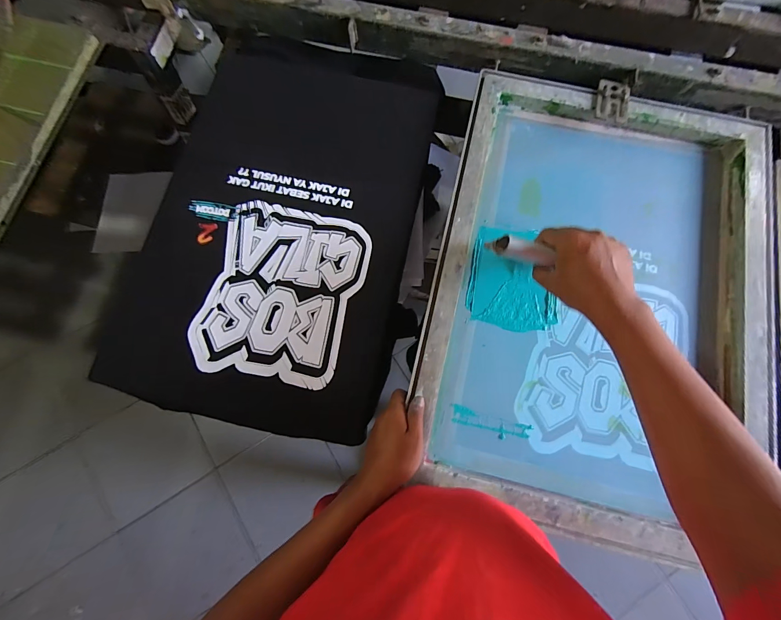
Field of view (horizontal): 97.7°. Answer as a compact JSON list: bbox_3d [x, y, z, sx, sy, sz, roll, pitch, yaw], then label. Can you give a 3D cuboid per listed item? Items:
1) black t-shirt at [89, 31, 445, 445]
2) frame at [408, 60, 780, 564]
[{"bbox_3d":[-0.153,-0.171,0.553,0.410,0.065,0.635,14,79,2],"label":"black t-shirt"},{"bbox_3d":[0.305,-0.042,0.504,0.465,0.050,0.652,14,80,2],"label":"frame"}]

